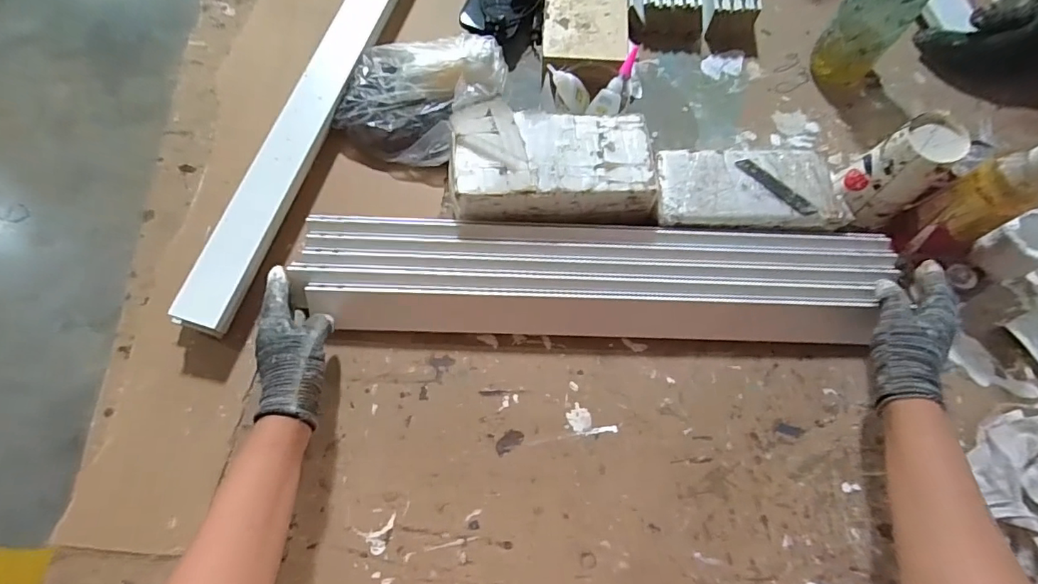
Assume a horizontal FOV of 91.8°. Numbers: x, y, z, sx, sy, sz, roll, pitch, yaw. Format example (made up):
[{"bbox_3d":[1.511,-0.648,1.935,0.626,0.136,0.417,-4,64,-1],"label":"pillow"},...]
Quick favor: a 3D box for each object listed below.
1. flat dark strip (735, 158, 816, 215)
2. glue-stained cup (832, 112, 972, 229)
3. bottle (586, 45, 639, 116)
[{"bbox_3d":[0.291,-0.119,0.572,0.019,0.004,0.098,-38,71,-16],"label":"flat dark strip"},{"bbox_3d":[0.436,-0.141,0.569,0.080,0.119,0.078,0,72,-1],"label":"glue-stained cup"},{"bbox_3d":[0.123,-0.259,0.624,0.036,0.022,0.094,32,94,9],"label":"bottle"}]

